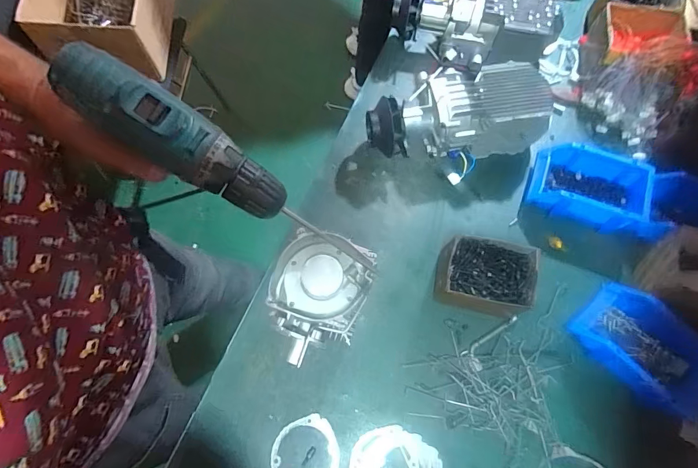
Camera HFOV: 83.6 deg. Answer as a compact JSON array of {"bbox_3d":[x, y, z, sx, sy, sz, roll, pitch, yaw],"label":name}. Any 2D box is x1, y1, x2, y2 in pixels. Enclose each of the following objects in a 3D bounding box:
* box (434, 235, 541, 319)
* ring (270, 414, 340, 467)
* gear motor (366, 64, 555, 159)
[{"bbox_3d":[0.221,0.069,0.635,0.145,0.088,0.102,11,70,7],"label":"box"},{"bbox_3d":[-0.066,0.335,0.586,0.102,0.005,0.098,-1,69,2],"label":"ring"},{"bbox_3d":[0.195,-0.229,0.740,0.325,0.112,0.151,-7,69,0],"label":"gear motor"}]

